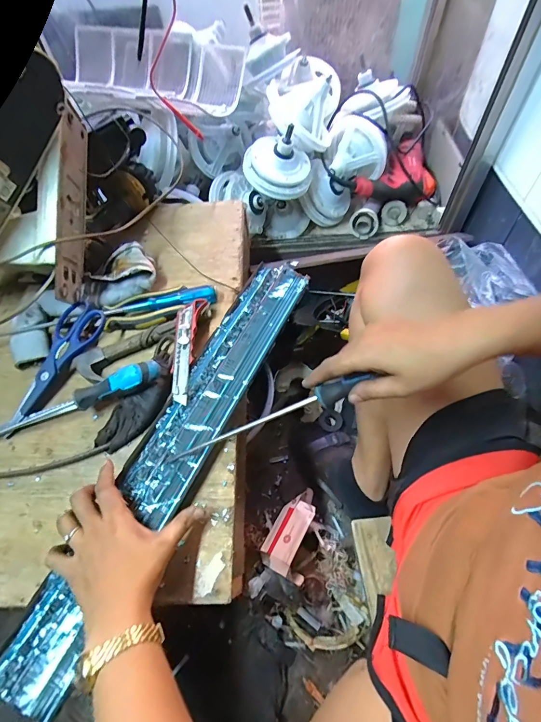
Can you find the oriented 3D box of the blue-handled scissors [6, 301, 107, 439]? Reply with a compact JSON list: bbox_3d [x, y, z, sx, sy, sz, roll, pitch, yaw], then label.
[{"bbox_3d":[-0.301,0.001,0.497,0.065,0.030,0.198,19,62,14],"label":"blue-handled scissors"}]

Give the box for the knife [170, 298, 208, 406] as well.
[{"bbox_3d":[-0.118,-0.018,0.498,0.035,0.016,0.158,1,59,4],"label":"knife"}]

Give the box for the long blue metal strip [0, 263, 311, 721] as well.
[{"bbox_3d":[-0.101,0.084,0.453,0.081,0.023,0.564,22,63,16],"label":"long blue metal strip"}]

